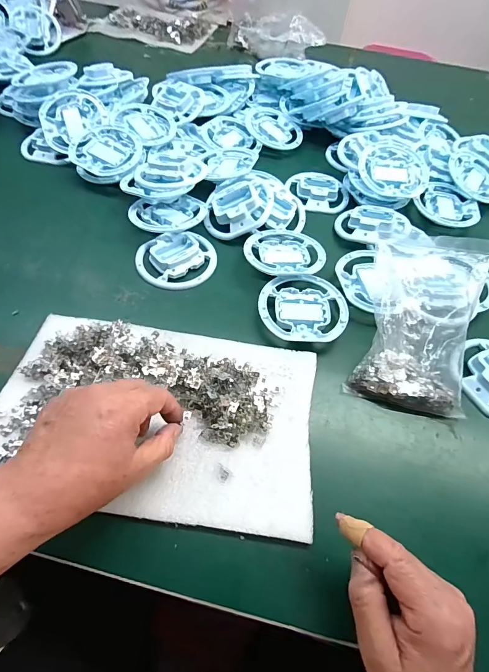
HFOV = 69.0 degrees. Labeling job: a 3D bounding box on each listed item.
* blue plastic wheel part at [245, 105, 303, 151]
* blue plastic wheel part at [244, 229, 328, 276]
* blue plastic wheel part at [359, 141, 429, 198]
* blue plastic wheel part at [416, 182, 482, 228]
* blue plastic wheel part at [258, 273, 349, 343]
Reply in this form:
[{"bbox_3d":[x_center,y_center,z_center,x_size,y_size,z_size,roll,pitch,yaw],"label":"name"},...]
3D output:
[{"bbox_3d":[0.054,-0.382,0.646,0.102,0.017,0.111,11,61,-6],"label":"blue plastic wheel part"},{"bbox_3d":[0.052,-0.114,0.477,0.103,0.024,0.093,-1,58,-5],"label":"blue plastic wheel part"},{"bbox_3d":[0.228,-0.258,0.540,0.104,0.023,0.109,18,58,7],"label":"blue plastic wheel part"},{"bbox_3d":[0.321,-0.203,0.559,0.092,0.013,0.093,37,62,18],"label":"blue plastic wheel part"},{"bbox_3d":[0.070,-0.034,0.427,0.103,0.012,0.095,2,58,-3],"label":"blue plastic wheel part"}]

